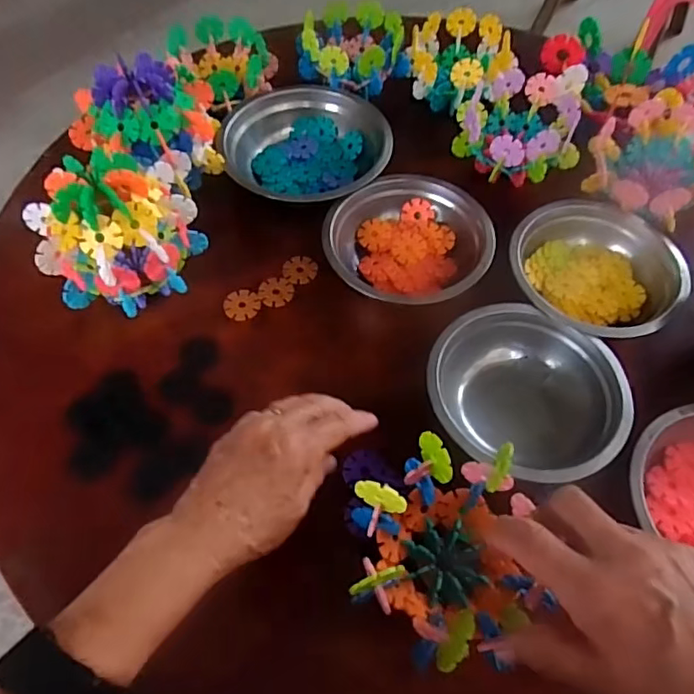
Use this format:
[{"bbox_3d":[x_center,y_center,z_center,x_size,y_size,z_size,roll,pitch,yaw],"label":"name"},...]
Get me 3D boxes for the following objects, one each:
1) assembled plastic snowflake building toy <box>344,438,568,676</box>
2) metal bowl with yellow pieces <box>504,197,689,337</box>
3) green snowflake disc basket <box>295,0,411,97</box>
[{"bbox_3d":[0.063,0.126,0.347,0.114,0.088,0.116,-3,59,-3],"label":"assembled plastic snowflake building toy"},{"bbox_3d":[0.214,-0.065,0.497,0.142,0.045,0.130,0,59,-1],"label":"metal bowl with yellow pieces"},{"bbox_3d":[0.004,-0.333,0.635,0.118,0.053,0.120,-5,59,-4],"label":"green snowflake disc basket"}]

